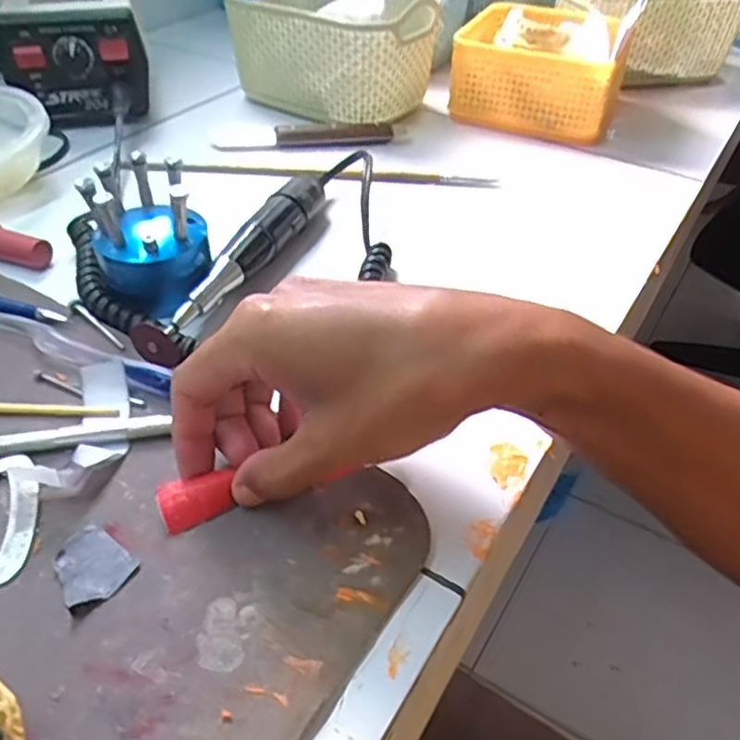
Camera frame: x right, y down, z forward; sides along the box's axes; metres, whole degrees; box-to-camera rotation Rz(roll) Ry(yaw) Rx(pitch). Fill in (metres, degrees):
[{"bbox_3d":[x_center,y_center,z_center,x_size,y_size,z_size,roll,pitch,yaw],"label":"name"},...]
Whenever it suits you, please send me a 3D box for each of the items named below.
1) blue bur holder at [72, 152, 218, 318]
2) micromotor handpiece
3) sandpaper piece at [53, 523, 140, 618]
[{"bbox_3d":[-0.115,-0.070,0.370,0.057,0.060,0.055,7,42,6],"label":"blue bur holder"},{"bbox_3d":[-0.071,-0.063,0.386,0.025,0.025,0.167,17,44,16],"label":"micromotor handpiece"},{"bbox_3d":[-0.103,0.072,0.254,0.030,0.004,0.027,30,49,28],"label":"sandpaper piece"}]

